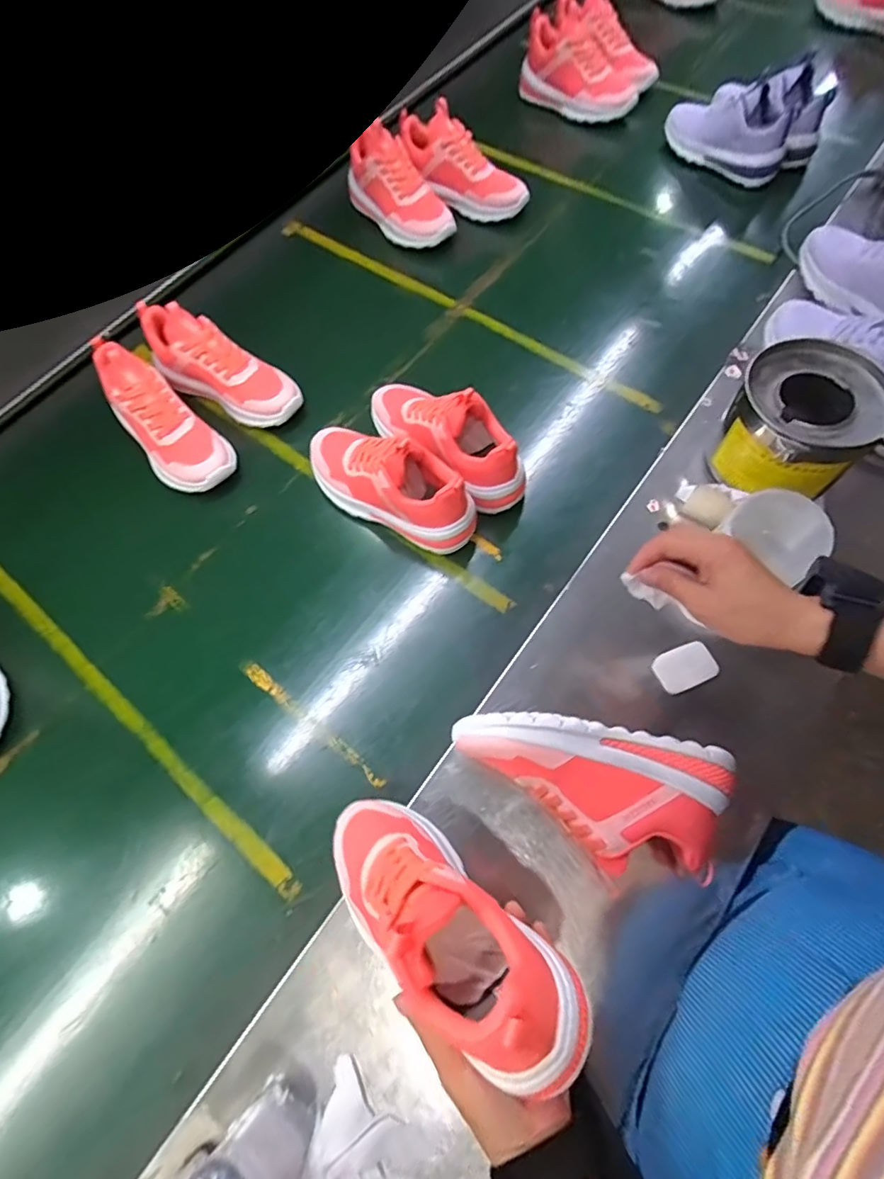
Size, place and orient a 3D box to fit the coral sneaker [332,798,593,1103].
[{"bbox_3d":[-0.014,0.211,0.357,0.220,0.095,0.070,19,64,49],"label":"coral sneaker"}]

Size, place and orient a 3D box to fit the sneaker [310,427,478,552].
[{"bbox_3d":[-0.066,-0.131,0.609,0.218,0.111,0.078,27,71,14],"label":"sneaker"}]

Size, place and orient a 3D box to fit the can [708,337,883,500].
[{"bbox_3d":[0.379,-0.172,0.578,0.139,0.110,0.152,39,74,20],"label":"can"}]

